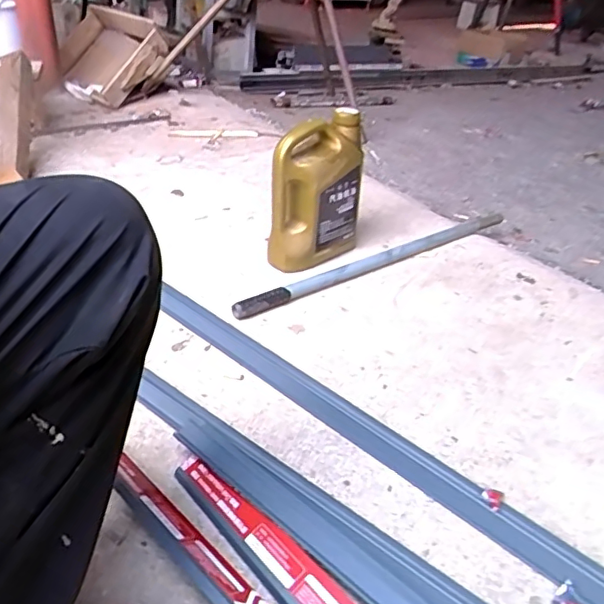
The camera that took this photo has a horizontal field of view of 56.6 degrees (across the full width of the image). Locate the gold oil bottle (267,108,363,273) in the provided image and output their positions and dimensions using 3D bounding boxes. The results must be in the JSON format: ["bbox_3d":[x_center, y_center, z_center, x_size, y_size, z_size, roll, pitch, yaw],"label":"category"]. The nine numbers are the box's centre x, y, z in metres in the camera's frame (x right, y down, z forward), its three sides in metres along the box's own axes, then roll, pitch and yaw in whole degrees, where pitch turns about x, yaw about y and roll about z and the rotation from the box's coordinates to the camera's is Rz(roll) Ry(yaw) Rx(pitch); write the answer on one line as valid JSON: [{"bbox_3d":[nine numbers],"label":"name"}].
[{"bbox_3d":[0.029,-0.197,1.049,0.100,0.261,0.180,29,43,29],"label":"gold oil bottle"}]

